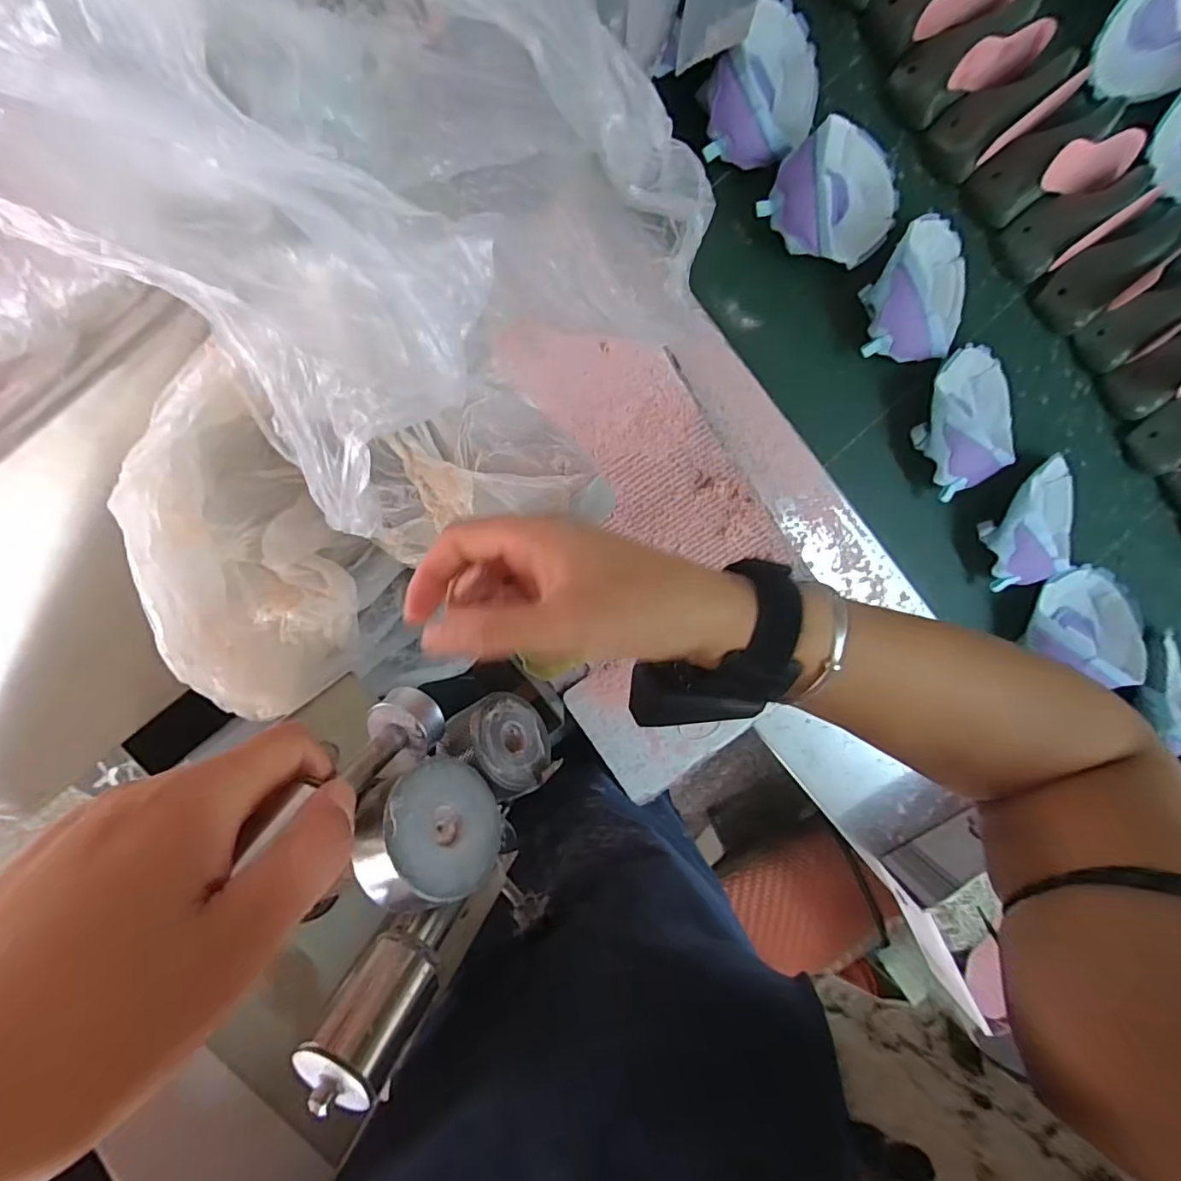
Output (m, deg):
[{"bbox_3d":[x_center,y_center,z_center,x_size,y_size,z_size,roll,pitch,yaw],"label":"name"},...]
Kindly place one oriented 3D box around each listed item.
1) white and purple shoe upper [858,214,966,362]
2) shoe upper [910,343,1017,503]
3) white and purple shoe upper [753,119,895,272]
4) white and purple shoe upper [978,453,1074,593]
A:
[{"bbox_3d":[0.343,-0.308,0.551,0.122,0.058,0.139,-1,97,-4],"label":"white and purple shoe upper"},{"bbox_3d":[0.411,-0.185,0.580,0.121,0.051,0.141,-25,98,-1],"label":"shoe upper"},{"bbox_3d":[0.249,-0.390,0.538,0.126,0.058,0.118,0,97,-4],"label":"white and purple shoe upper"},{"bbox_3d":[0.498,-0.075,0.596,0.124,0.056,0.129,-20,97,-1],"label":"white and purple shoe upper"}]

